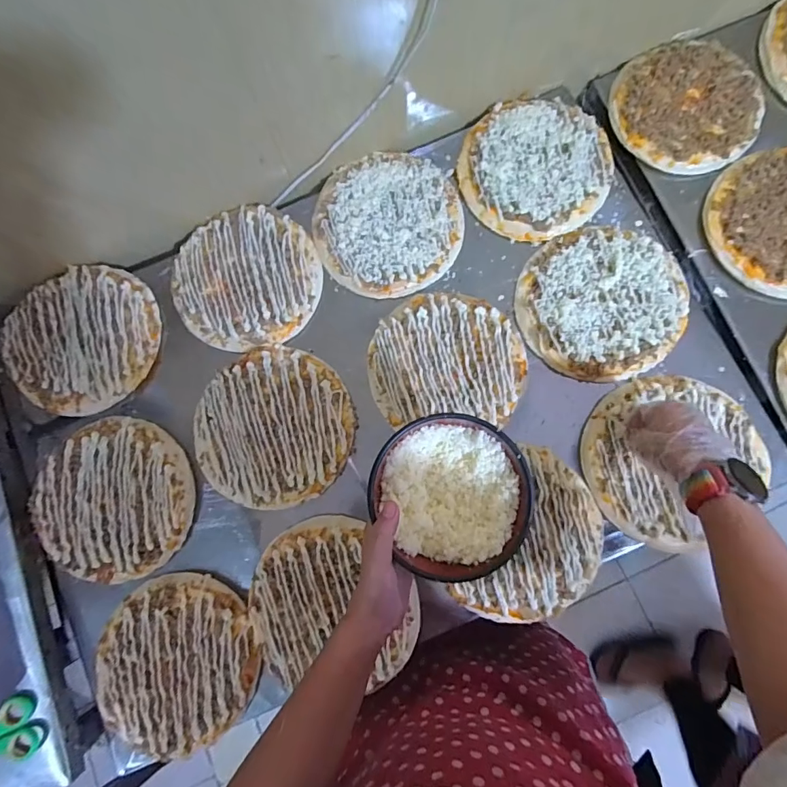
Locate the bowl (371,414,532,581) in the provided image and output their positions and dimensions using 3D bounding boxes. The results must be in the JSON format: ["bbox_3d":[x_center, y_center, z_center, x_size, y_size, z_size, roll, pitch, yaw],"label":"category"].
[{"bbox_3d":[0.054,0.090,0.413,0.131,0.051,0.141,0,81,2],"label":"bowl"}]

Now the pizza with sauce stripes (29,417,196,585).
[{"bbox_3d":[-0.353,0.134,0.561,0.191,0.014,0.197,0,81,2],"label":"pizza with sauce stripes"}]

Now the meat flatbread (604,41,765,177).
[{"bbox_3d":[0.405,-0.402,0.614,0.182,0.008,0.197,-35,81,-4],"label":"meat flatbread"}]

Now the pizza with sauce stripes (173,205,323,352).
[{"bbox_3d":[-0.200,-0.159,0.610,0.191,0.018,0.192,0,81,2],"label":"pizza with sauce stripes"}]

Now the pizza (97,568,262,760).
[{"bbox_3d":[-0.263,0.327,0.539,0.189,0.018,0.201,0,81,2],"label":"pizza"}]

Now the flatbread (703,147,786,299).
[{"bbox_3d":[0.525,-0.226,0.587,0.203,0.013,0.201,-20,80,-1],"label":"flatbread"}]

